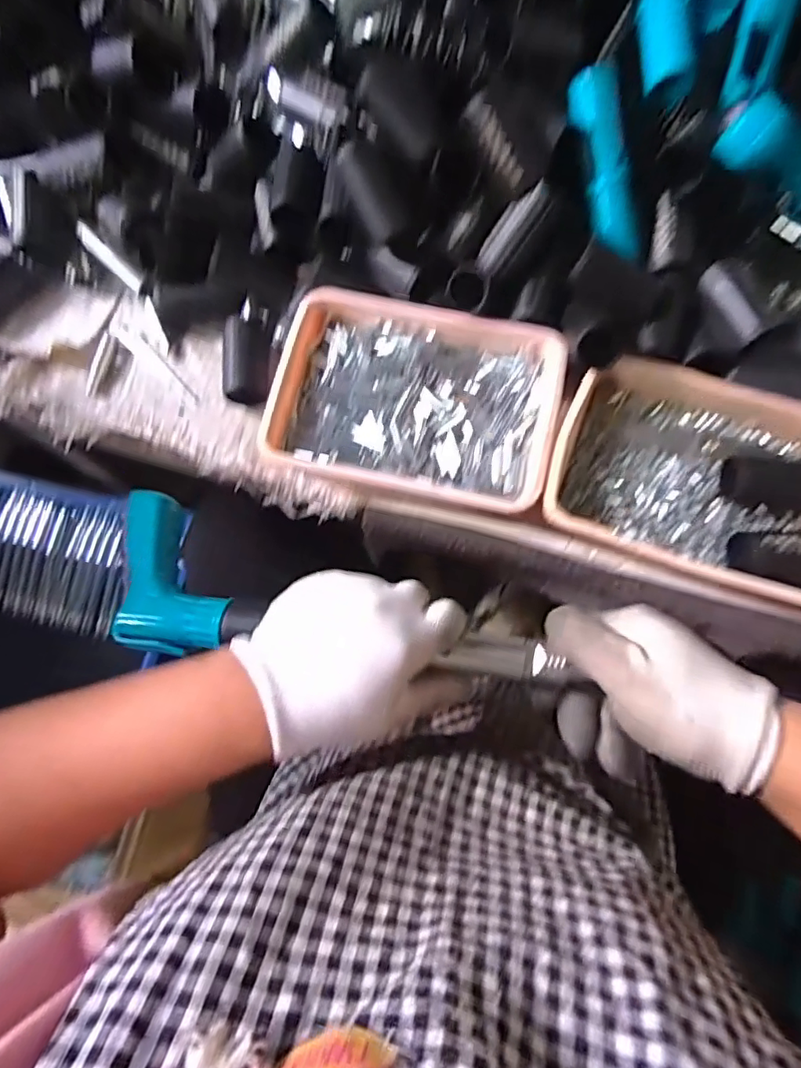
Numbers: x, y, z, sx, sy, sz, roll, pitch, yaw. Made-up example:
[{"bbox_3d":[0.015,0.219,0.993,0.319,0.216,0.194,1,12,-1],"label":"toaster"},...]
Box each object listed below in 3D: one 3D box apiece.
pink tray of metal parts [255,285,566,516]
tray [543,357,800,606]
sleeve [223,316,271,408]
[{"bbox_3d":[0.010,-0.097,0.424,0.200,0.033,0.145,11,76,4],"label":"pink tray of metal parts"},{"bbox_3d":[0.210,-0.040,0.399,0.202,0.036,0.137,20,77,6],"label":"tray"},{"bbox_3d":[-0.116,-0.134,0.447,0.033,0.026,0.068,-2,75,1],"label":"sleeve"}]

